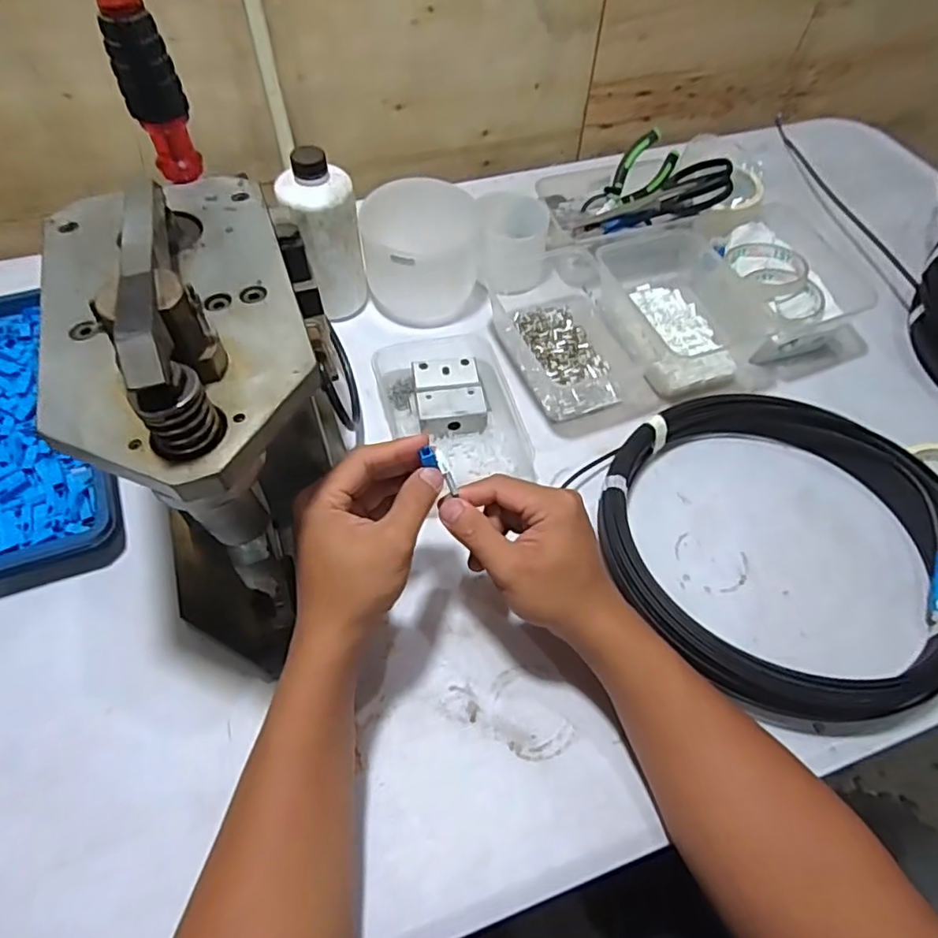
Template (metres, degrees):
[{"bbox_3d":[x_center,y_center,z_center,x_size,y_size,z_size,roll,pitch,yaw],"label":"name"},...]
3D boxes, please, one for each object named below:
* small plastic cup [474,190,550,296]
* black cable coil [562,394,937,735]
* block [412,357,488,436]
[{"bbox_3d":[0.048,-0.249,0.661,0.079,0.077,0.072,-4,55,-5],"label":"small plastic cup"},{"bbox_3d":[0.244,0.052,0.478,0.264,0.056,0.288,1,55,-2],"label":"black cable coil"},{"bbox_3d":[-0.019,-0.068,0.565,0.062,0.031,0.070,-7,56,-7],"label":"block"}]

